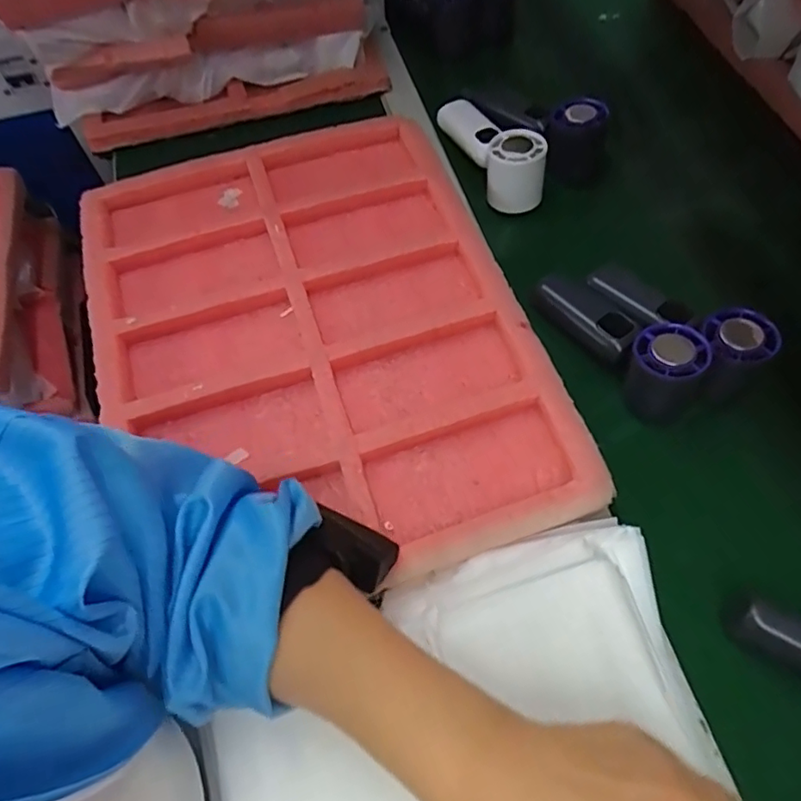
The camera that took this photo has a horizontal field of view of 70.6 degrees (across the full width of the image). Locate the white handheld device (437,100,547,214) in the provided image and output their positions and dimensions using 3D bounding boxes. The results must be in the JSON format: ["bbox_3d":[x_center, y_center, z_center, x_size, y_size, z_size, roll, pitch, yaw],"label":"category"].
[{"bbox_3d":[0.090,-0.262,0.567,0.049,0.051,0.161,-21,64,-9],"label":"white handheld device"}]

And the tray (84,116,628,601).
[{"bbox_3d":[-0.072,-0.056,0.468,0.322,0.043,0.426,-18,63,-7],"label":"tray"}]

